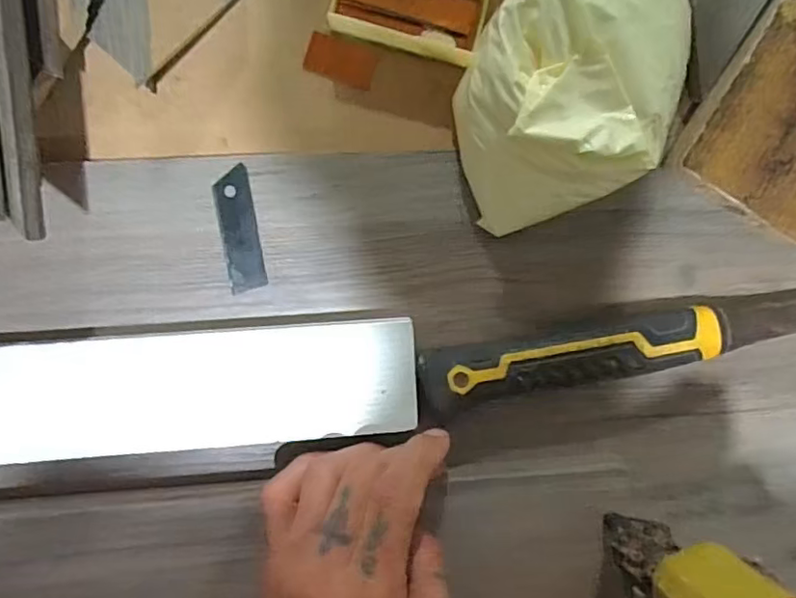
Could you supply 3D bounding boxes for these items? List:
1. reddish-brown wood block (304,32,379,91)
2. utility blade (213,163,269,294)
[{"bbox_3d":[-0.027,-0.113,0.276,0.033,0.004,0.019,18,95,-7],"label":"reddish-brown wood block"},{"bbox_3d":[-0.076,-0.033,0.276,0.017,0.004,0.057,-10,98,-4],"label":"utility blade"}]

